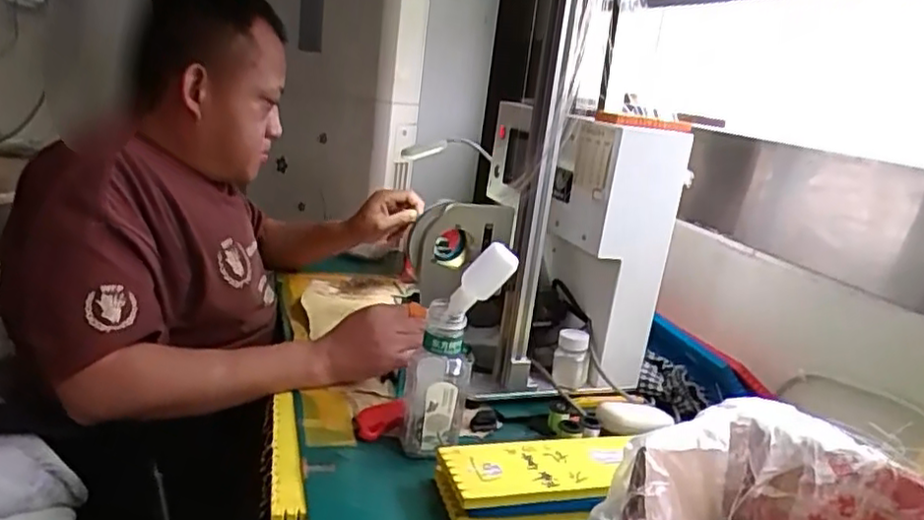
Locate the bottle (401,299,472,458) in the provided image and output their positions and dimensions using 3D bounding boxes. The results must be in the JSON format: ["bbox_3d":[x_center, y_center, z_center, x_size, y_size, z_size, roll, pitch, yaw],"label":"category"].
[{"bbox_3d":[-0.025,0.121,0.690,0.062,0.151,0.073,7,16,-3],"label":"bottle"}]

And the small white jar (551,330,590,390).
[{"bbox_3d":[0.138,0.127,0.842,0.044,0.073,0.041,10,16,11],"label":"small white jar"}]

